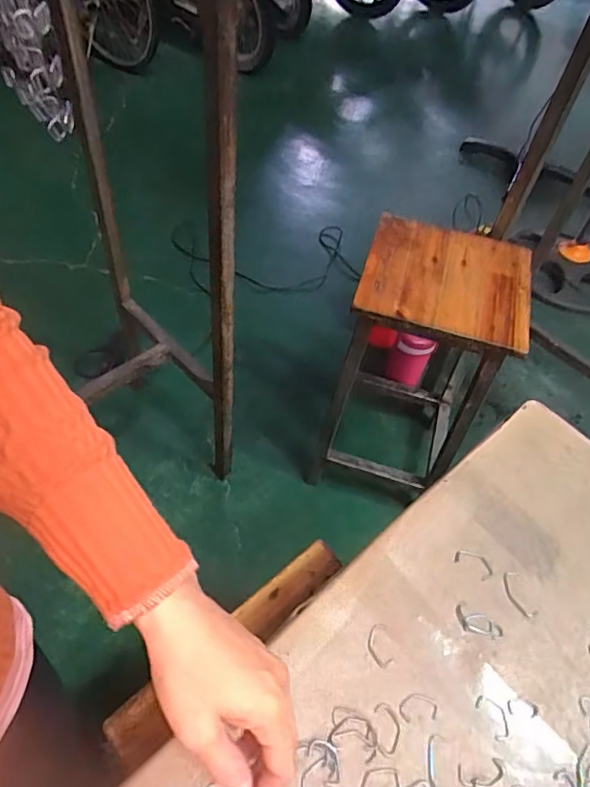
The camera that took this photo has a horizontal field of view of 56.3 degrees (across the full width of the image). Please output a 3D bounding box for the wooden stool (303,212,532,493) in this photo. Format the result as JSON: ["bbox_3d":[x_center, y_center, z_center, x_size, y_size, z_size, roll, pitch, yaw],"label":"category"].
[{"bbox_3d":[0.260,-0.058,1.199,0.307,0.520,0.328,18,52,7],"label":"wooden stool"}]

